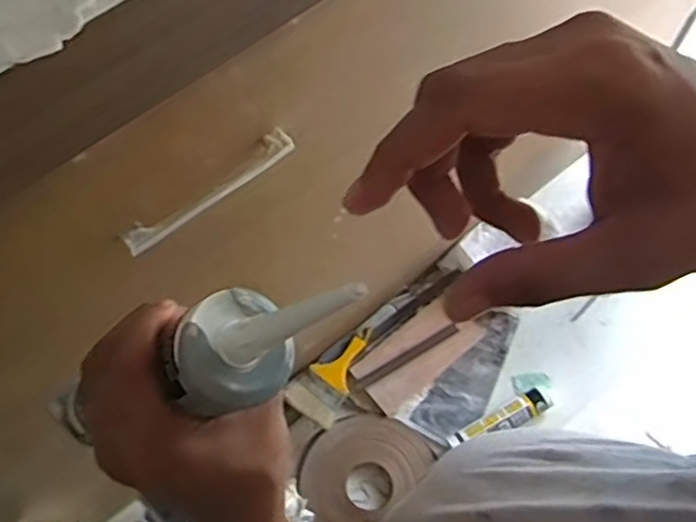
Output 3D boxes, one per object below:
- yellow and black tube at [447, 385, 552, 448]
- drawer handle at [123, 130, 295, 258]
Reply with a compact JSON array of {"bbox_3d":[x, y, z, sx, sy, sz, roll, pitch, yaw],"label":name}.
[{"bbox_3d":[0.284,0.298,1.238,0.204,0.040,0.052,-26,68,-8],"label":"yellow and black tube"},{"bbox_3d":[-0.132,-0.068,0.641,0.185,0.012,0.034,-37,70,-12],"label":"drawer handle"}]

